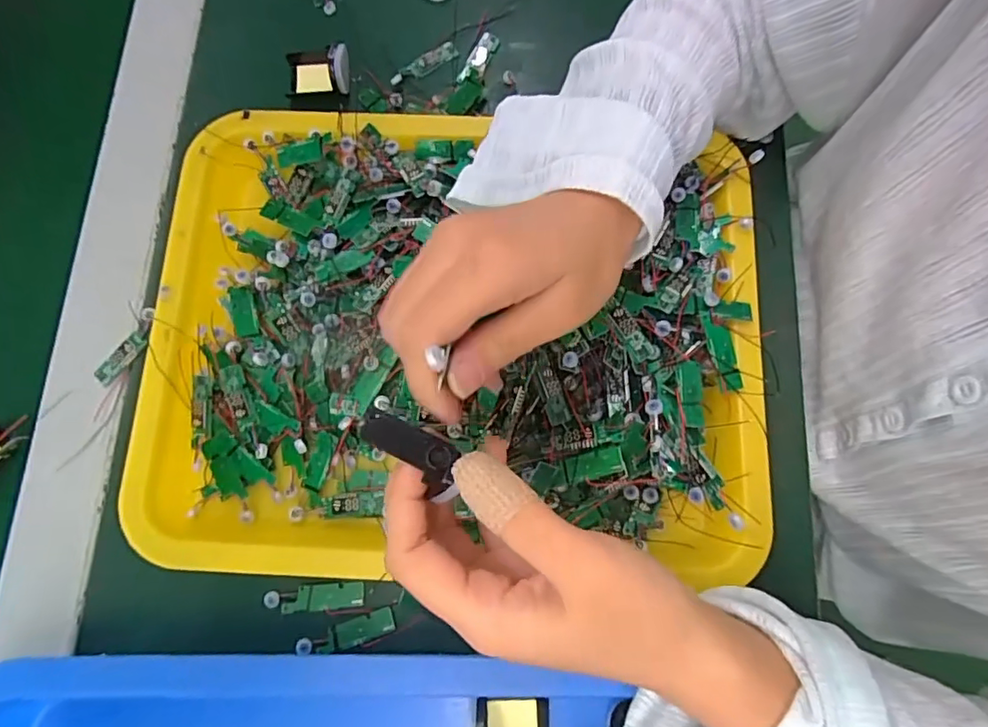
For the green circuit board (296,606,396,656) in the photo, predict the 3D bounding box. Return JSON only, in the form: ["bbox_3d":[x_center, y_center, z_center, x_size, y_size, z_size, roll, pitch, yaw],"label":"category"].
[{"bbox_3d":[-0.079,0.144,0.284,0.051,0.004,0.014,-18,77,-3],"label":"green circuit board"}]

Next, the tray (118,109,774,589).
[{"bbox_3d":[-0.027,-0.020,0.297,0.339,0.044,0.259,2,77,1],"label":"tray"}]

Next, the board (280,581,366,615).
[{"bbox_3d":[-0.092,0.126,0.289,0.042,0.004,0.013,-5,77,0],"label":"board"}]

